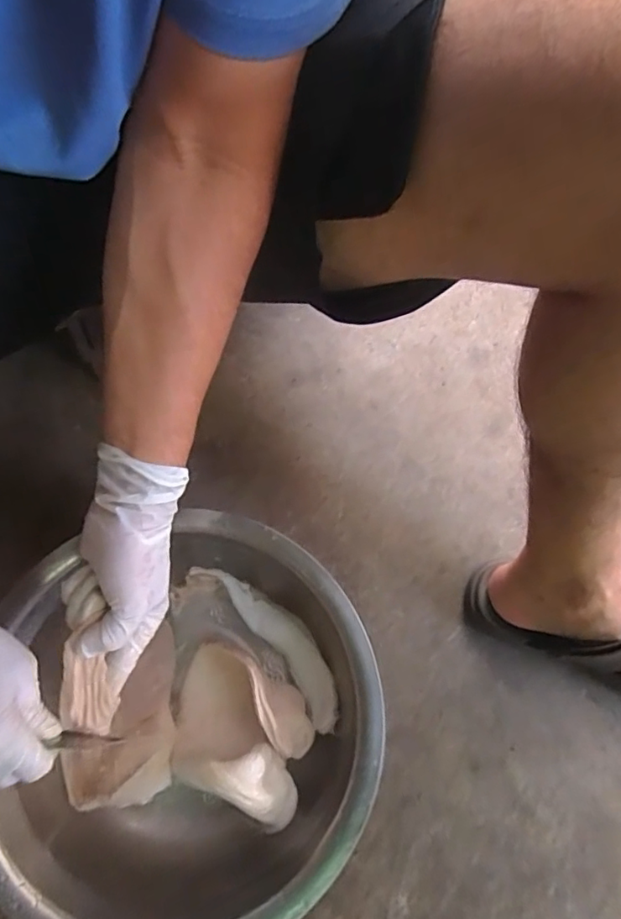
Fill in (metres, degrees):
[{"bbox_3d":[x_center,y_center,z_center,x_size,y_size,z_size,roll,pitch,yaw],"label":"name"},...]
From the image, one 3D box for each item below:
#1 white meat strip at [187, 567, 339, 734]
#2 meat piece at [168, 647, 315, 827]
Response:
[{"bbox_3d":[-0.034,0.162,0.503,0.047,0.019,0.185,-40,80,-10],"label":"white meat strip"},{"bbox_3d":[-0.062,0.238,0.472,0.133,0.054,0.122,0,76,-1],"label":"meat piece"}]

